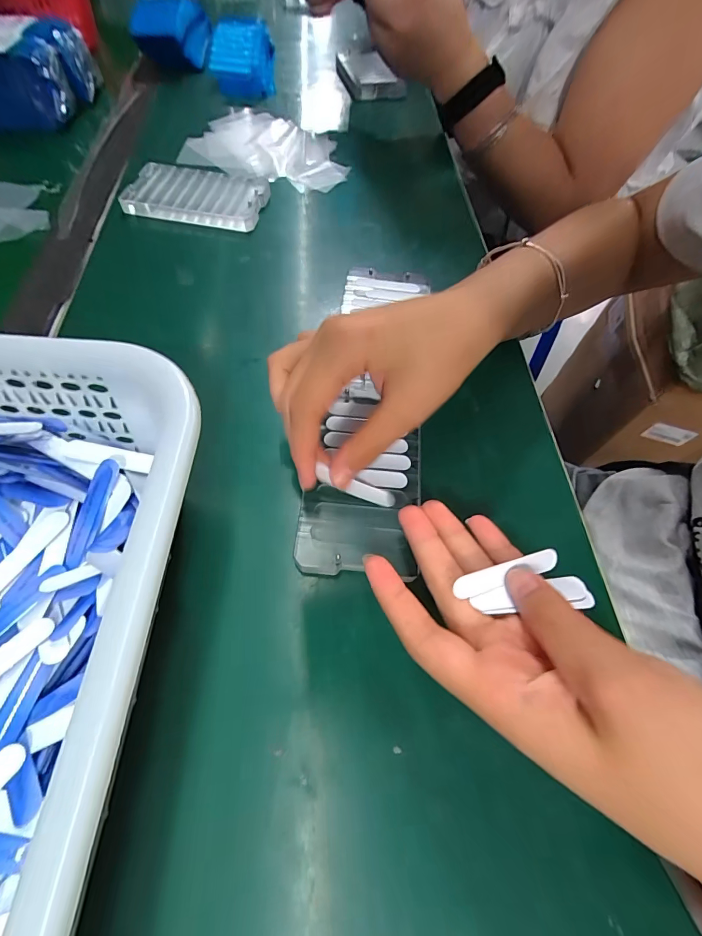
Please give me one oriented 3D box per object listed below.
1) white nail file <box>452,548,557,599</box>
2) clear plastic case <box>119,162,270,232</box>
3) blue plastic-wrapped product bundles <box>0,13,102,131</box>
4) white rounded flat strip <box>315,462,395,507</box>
[{"bbox_3d":[0.070,0.047,0.171,0.049,0.006,0.008,-14,64,-11],"label":"white nail file"},{"bbox_3d":[-0.145,-0.261,0.367,0.124,0.017,0.072,9,62,2],"label":"clear plastic case"},{"bbox_3d":[-0.377,-0.440,0.427,0.135,0.061,0.126,4,62,0],"label":"blue plastic-wrapped product bundles"},{"bbox_3d":[0.003,0.011,0.217,0.046,0.004,0.010,21,62,-13],"label":"white rounded flat strip"}]

